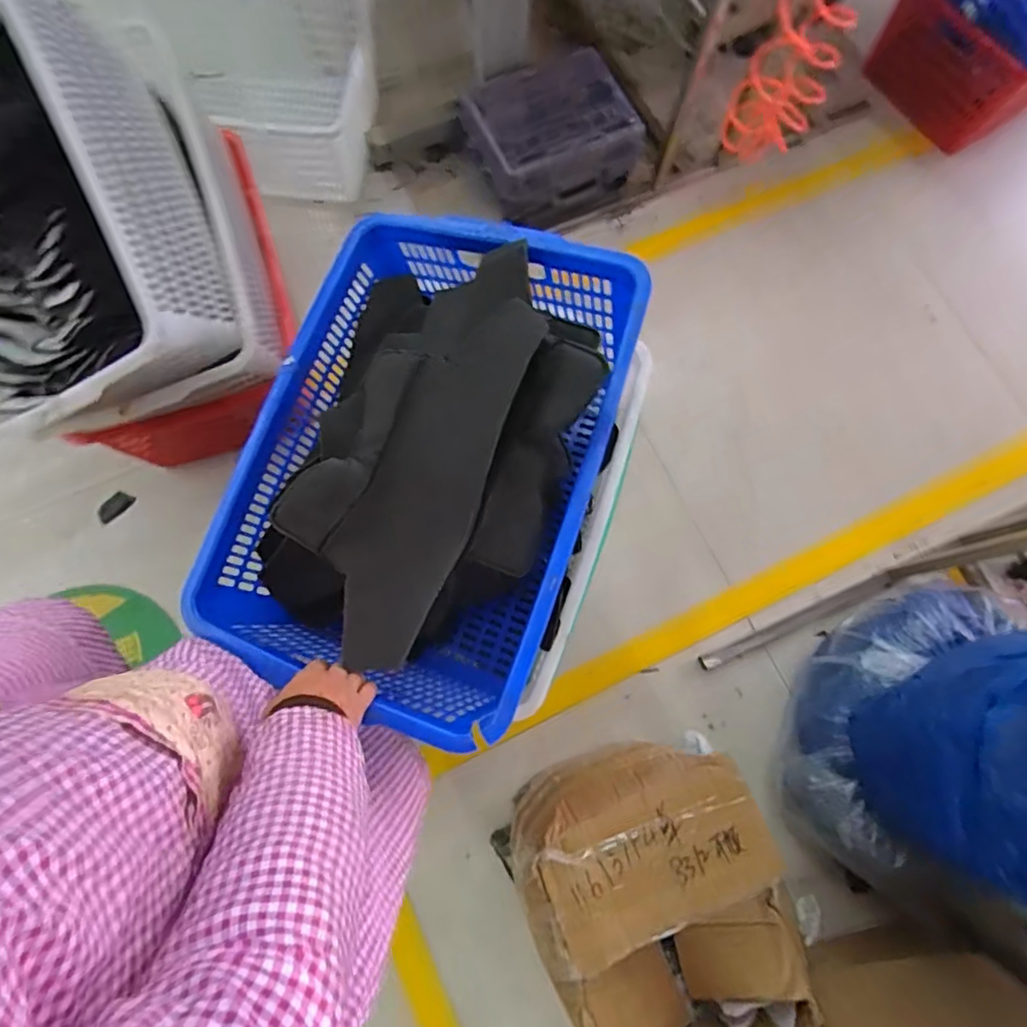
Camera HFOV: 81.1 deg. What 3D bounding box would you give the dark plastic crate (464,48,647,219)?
[{"bbox_3d":[0.081,-0.840,1.324,0.323,0.168,0.280,-27,79,-9],"label":"dark plastic crate"}]

